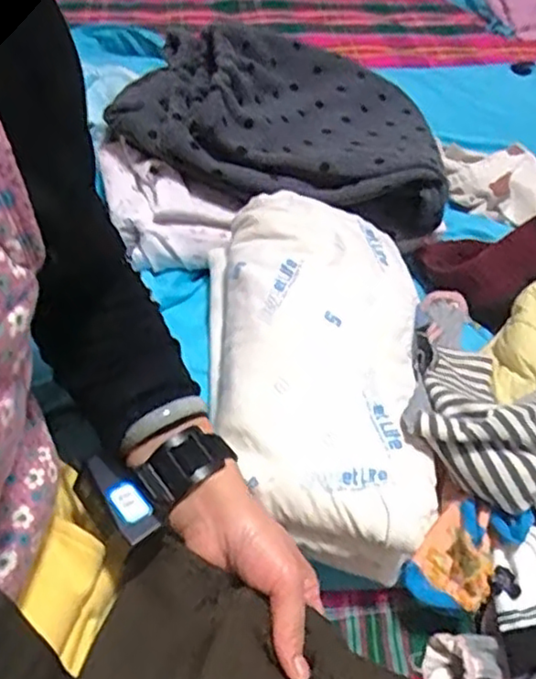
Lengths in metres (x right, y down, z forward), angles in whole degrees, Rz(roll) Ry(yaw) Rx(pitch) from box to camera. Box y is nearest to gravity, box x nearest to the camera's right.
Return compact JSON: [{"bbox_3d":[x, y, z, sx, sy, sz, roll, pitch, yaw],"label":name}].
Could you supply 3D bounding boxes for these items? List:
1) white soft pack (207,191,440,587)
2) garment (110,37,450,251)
[{"bbox_3d":[0.034,0.017,0.558,0.179,0.074,0.319,8,55,-5],"label":"white soft pack"},{"bbox_3d":[0.019,-0.235,0.716,0.320,0.114,0.235,6,45,3],"label":"garment"}]

